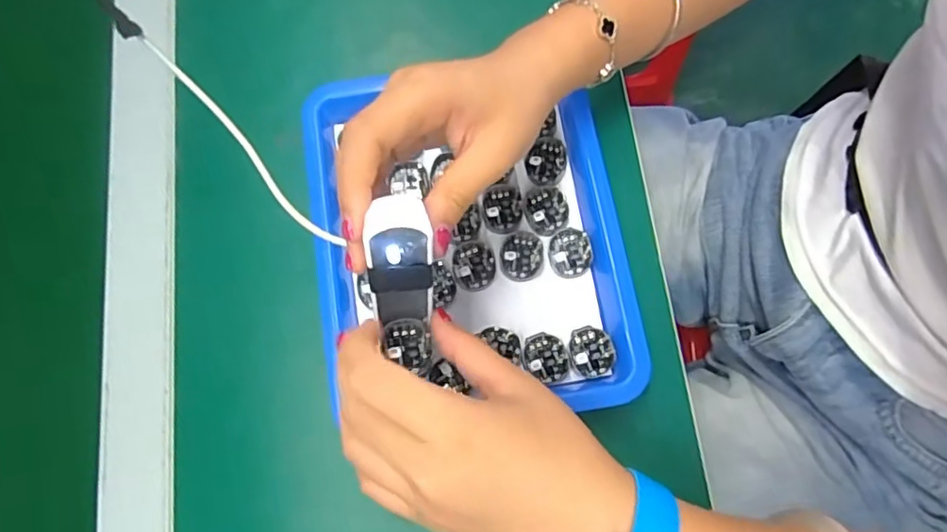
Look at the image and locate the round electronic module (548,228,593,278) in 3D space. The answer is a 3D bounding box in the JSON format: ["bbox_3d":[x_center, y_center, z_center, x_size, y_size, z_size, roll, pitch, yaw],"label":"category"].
[{"bbox_3d":[0.058,-0.008,0.359,0.025,0.006,0.028,2,77,2],"label":"round electronic module"}]

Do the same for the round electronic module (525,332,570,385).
[{"bbox_3d":[0.042,0.052,0.344,0.023,0.004,0.029,-17,77,-2],"label":"round electronic module"}]

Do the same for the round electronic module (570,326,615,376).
[{"bbox_3d":[0.068,0.048,0.343,0.025,0.004,0.028,-12,77,-1],"label":"round electronic module"}]

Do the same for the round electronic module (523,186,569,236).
[{"bbox_3d":[0.044,-0.034,0.363,0.025,0.004,0.031,-18,77,-3],"label":"round electronic module"}]

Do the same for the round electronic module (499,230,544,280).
[{"bbox_3d":[0.029,-0.006,0.360,0.026,0.004,0.029,-11,77,-1],"label":"round electronic module"}]

